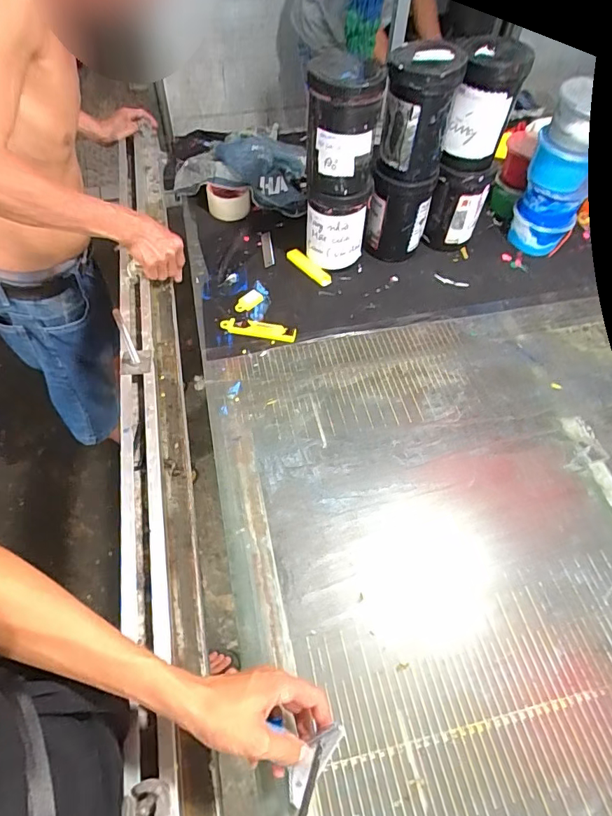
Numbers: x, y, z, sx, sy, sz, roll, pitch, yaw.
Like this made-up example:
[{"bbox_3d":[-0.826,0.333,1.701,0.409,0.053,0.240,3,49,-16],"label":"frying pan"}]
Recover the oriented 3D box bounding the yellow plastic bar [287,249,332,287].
[{"bbox_3d":[0.006,-0.268,0.894,0.024,0.018,0.106,-36,64,-24],"label":"yellow plastic bar"}]

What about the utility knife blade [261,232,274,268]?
[{"bbox_3d":[-0.075,-0.310,0.913,0.020,0.009,0.097,-5,56,-7],"label":"utility knife blade"}]

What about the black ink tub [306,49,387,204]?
[{"bbox_3d":[0.057,-0.448,0.760,0.113,0.177,0.118,1,56,-2],"label":"black ink tub"}]

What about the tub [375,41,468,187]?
[{"bbox_3d":[0.180,-0.490,0.784,0.117,0.165,0.118,14,56,6],"label":"tub"}]

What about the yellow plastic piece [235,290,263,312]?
[{"bbox_3d":[-0.100,-0.186,0.829,0.024,0.018,0.055,36,61,20],"label":"yellow plastic piece"}]

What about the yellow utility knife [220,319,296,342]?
[{"bbox_3d":[-0.079,-0.133,0.792,0.124,0.015,0.030,11,55,5],"label":"yellow utility knife"}]

